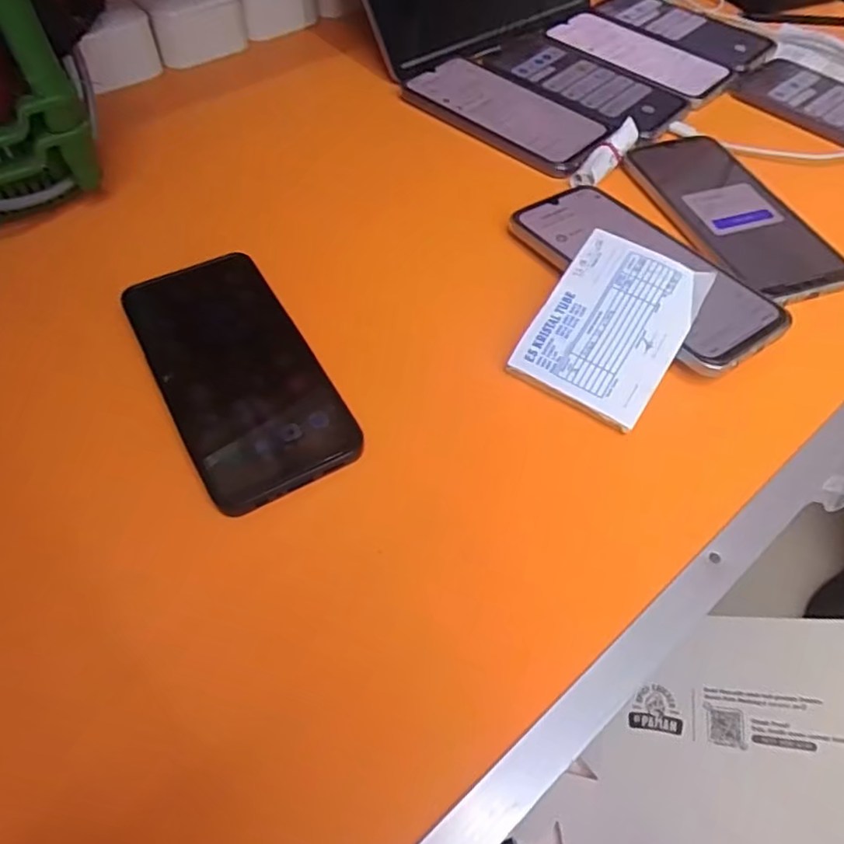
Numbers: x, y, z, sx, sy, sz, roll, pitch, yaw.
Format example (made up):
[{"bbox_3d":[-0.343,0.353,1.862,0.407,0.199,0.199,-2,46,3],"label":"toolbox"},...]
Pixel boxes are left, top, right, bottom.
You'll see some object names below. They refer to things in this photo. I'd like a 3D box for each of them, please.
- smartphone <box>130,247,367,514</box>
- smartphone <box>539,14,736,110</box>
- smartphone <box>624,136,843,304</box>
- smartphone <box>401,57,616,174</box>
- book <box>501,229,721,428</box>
[{"bbox_3d":[-0.100,-0.031,0.325,0.076,0.011,0.158,-23,64,-22],"label":"smartphone"},{"bbox_3d":[0.197,-0.333,0.555,0.165,0.009,0.091,38,61,22],"label":"smartphone"},{"bbox_3d":[0.212,-0.147,0.420,0.083,0.005,0.170,-15,57,-13],"label":"smartphone"},{"bbox_3d":[0.063,-0.247,0.483,0.167,0.005,0.083,37,61,21],"label":"smartphone"},{"bbox_3d":[0.106,-0.055,0.339,0.075,0.005,0.106,31,75,17],"label":"book"}]

